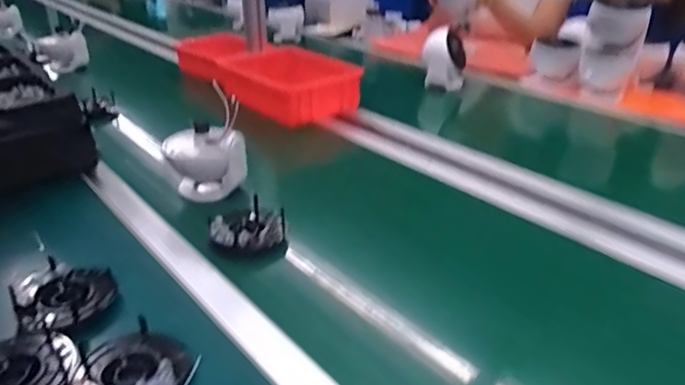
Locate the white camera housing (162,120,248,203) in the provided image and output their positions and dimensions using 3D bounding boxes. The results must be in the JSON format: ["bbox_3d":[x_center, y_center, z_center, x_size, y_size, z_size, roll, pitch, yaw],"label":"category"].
[{"bbox_3d":[-0.208,-0.046,0.818,0.102,0.125,0.111,-13,31,-23],"label":"white camera housing"}]

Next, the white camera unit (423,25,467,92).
[{"bbox_3d":[0.249,-0.321,1.306,0.098,0.147,0.082,4,28,7],"label":"white camera unit"}]

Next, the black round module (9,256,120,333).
[{"bbox_3d":[-0.305,0.111,0.580,0.093,0.037,0.087,16,32,26],"label":"black round module"}]

